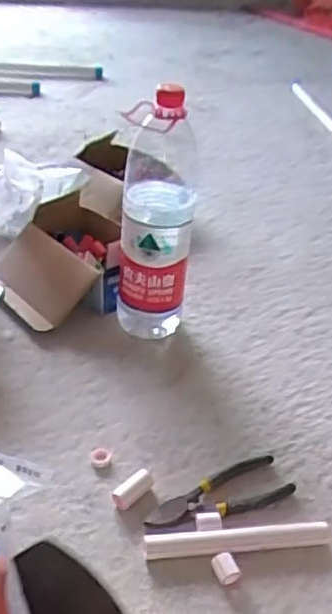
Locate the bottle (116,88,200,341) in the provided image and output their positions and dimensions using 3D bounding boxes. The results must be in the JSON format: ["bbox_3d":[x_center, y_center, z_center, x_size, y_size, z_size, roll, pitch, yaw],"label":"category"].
[{"bbox_3d":[-0.012,-0.103,0.823,0.091,0.303,0.098,8,36,5],"label":"bottle"}]

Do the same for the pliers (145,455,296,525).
[{"bbox_3d":[0.057,0.191,0.660,0.156,0.010,0.058,-17,40,-27],"label":"pliers"}]

